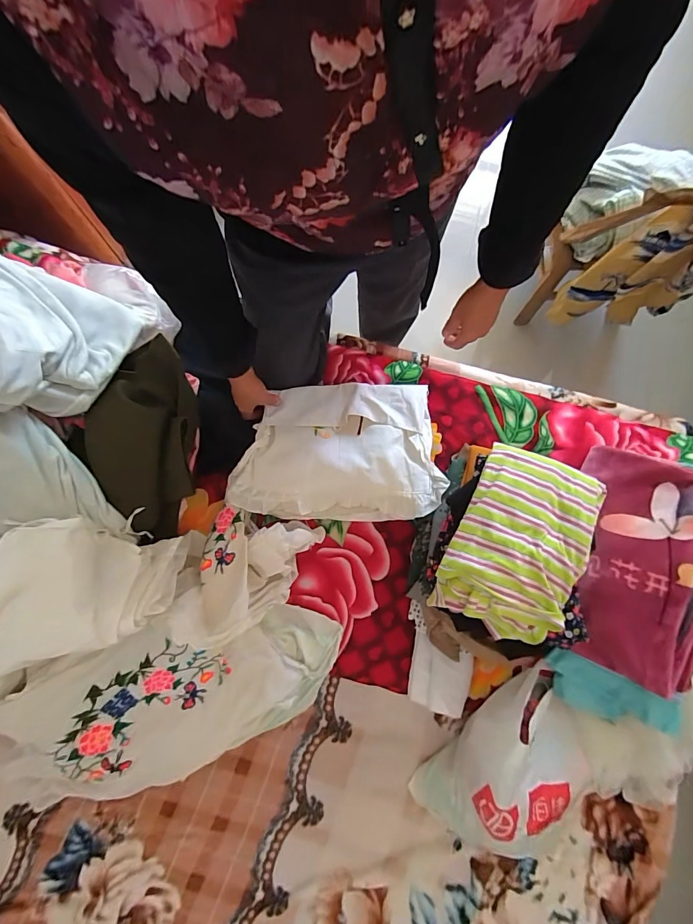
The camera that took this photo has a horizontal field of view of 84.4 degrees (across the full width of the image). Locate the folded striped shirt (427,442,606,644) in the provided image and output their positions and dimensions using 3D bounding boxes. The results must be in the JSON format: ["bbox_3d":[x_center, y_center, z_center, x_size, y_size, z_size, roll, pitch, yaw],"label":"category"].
[{"bbox_3d":[0.246,0.112,0.549,0.164,0.061,0.257,24,80,2],"label":"folded striped shirt"}]

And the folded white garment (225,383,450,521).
[{"bbox_3d":[-0.018,-0.029,0.718,0.364,0.059,0.265,0,79,-1],"label":"folded white garment"}]

